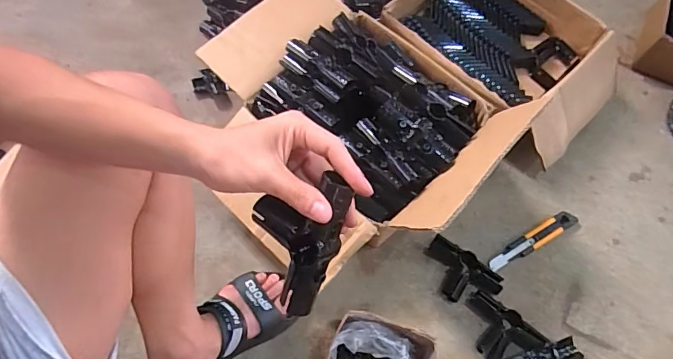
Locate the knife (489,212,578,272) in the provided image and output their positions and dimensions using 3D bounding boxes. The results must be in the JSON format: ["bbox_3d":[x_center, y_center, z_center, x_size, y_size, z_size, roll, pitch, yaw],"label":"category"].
[{"bbox_3d":[0.348,0.109,0.794,0.186,0.012,0.036,-29,70,-12],"label":"knife"}]

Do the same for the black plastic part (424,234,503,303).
[{"bbox_3d":[0.205,0.161,0.758,0.131,0.022,0.081,38,71,14],"label":"black plastic part"}]

